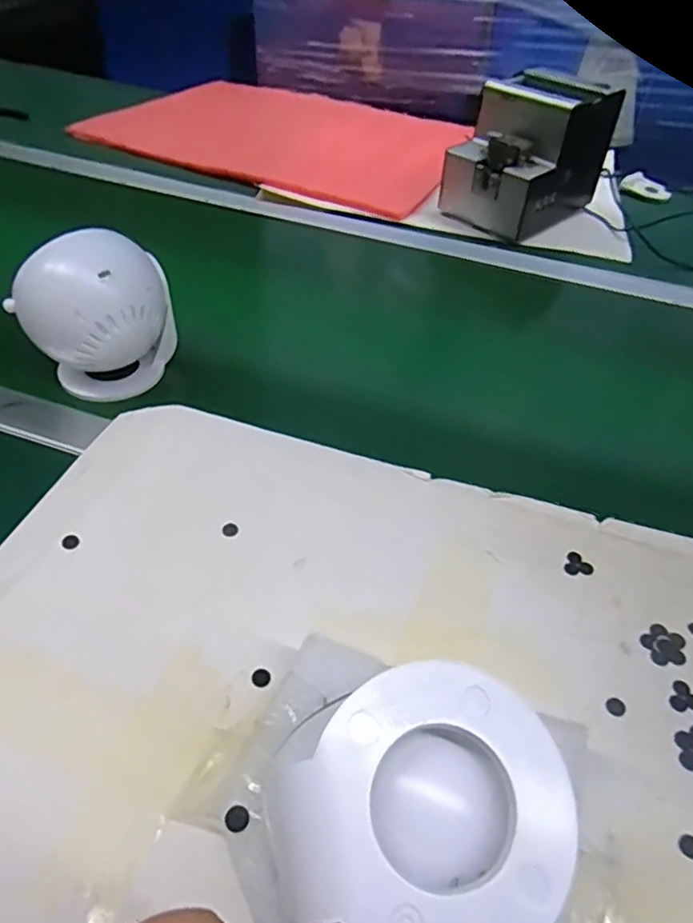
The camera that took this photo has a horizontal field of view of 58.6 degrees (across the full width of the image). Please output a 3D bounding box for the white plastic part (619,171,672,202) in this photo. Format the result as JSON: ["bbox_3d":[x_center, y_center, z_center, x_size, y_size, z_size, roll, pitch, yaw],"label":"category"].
[{"bbox_3d":[0.436,-0.399,0.895,0.068,0.022,0.032,20,39,21],"label":"white plastic part"}]

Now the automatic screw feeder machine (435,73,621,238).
[{"bbox_3d":[0.230,-0.388,0.773,0.188,0.137,0.126,-31,55,-30],"label":"automatic screw feeder machine"}]

